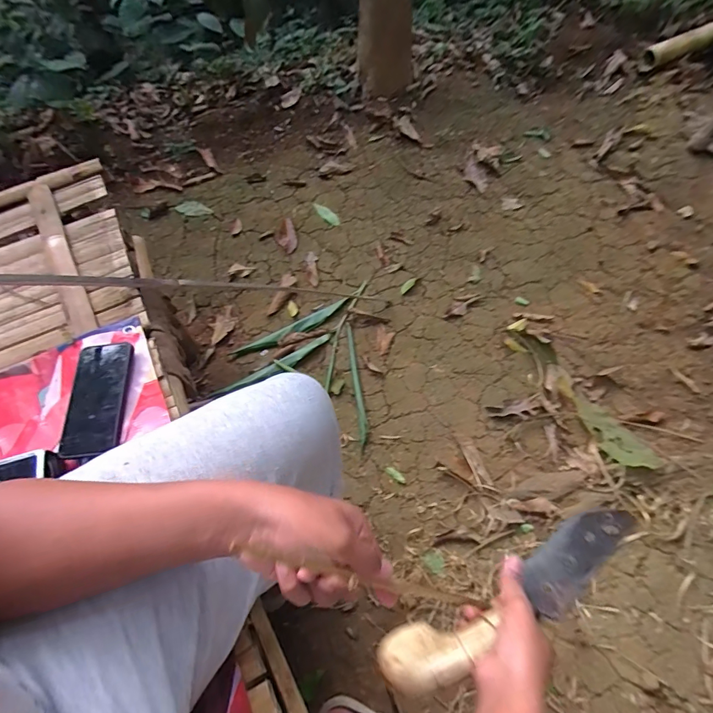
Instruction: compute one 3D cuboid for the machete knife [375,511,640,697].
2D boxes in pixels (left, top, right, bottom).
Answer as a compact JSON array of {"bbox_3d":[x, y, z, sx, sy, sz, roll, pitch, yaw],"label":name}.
[{"bbox_3d":[0.202,0.274,0.499,0.373,0.087,0.040,-17,106,-28],"label":"machete knife"}]

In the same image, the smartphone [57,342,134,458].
[{"bbox_3d":[-0.357,0.055,0.583,0.083,0.015,0.158,-6,64,-1],"label":"smartphone"}]

